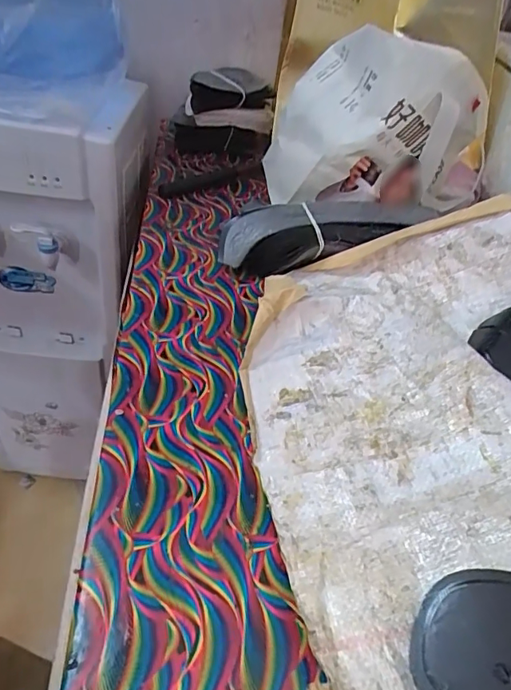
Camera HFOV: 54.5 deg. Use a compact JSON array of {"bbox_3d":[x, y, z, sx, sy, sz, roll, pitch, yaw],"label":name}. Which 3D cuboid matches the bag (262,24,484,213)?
[{"bbox_3d":[0.195,-0.278,0.660,0.336,0.207,0.168,3,44,-8],"label":"bag"}]

